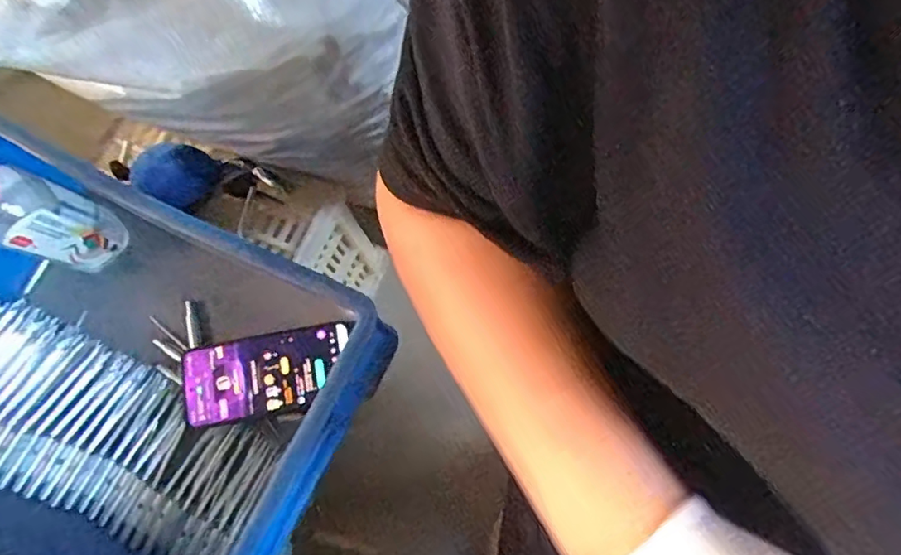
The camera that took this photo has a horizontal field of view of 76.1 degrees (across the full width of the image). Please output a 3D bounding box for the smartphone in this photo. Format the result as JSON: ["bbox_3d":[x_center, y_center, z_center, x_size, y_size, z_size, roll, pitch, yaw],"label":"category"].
[{"bbox_3d":[-0.174,0.092,0.549,0.160,0.015,0.075,-12,73,0],"label":"smartphone"}]

